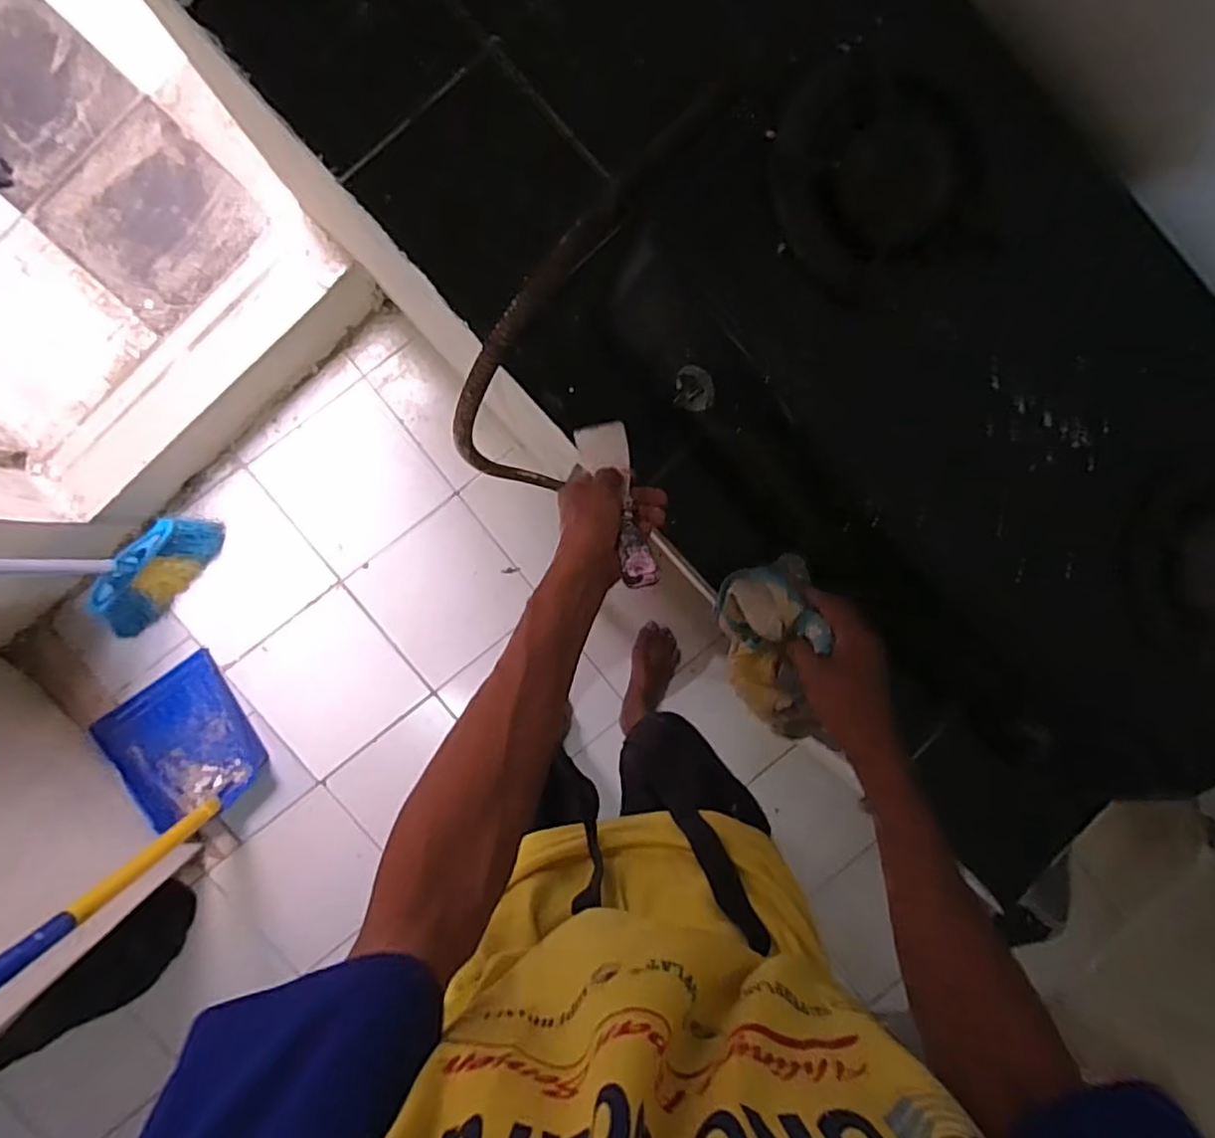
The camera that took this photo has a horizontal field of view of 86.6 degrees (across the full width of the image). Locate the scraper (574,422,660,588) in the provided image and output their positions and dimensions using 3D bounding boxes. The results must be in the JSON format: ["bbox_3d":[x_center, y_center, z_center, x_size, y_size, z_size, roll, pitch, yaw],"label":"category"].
[{"bbox_3d":[0.005,-0.062,0.567,0.046,0.209,0.015,-6,136,-5],"label":"scraper"}]

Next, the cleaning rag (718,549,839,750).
[{"bbox_3d":[0.151,0.078,0.580,0.078,0.081,0.166,-2,93,-5],"label":"cleaning rag"}]

